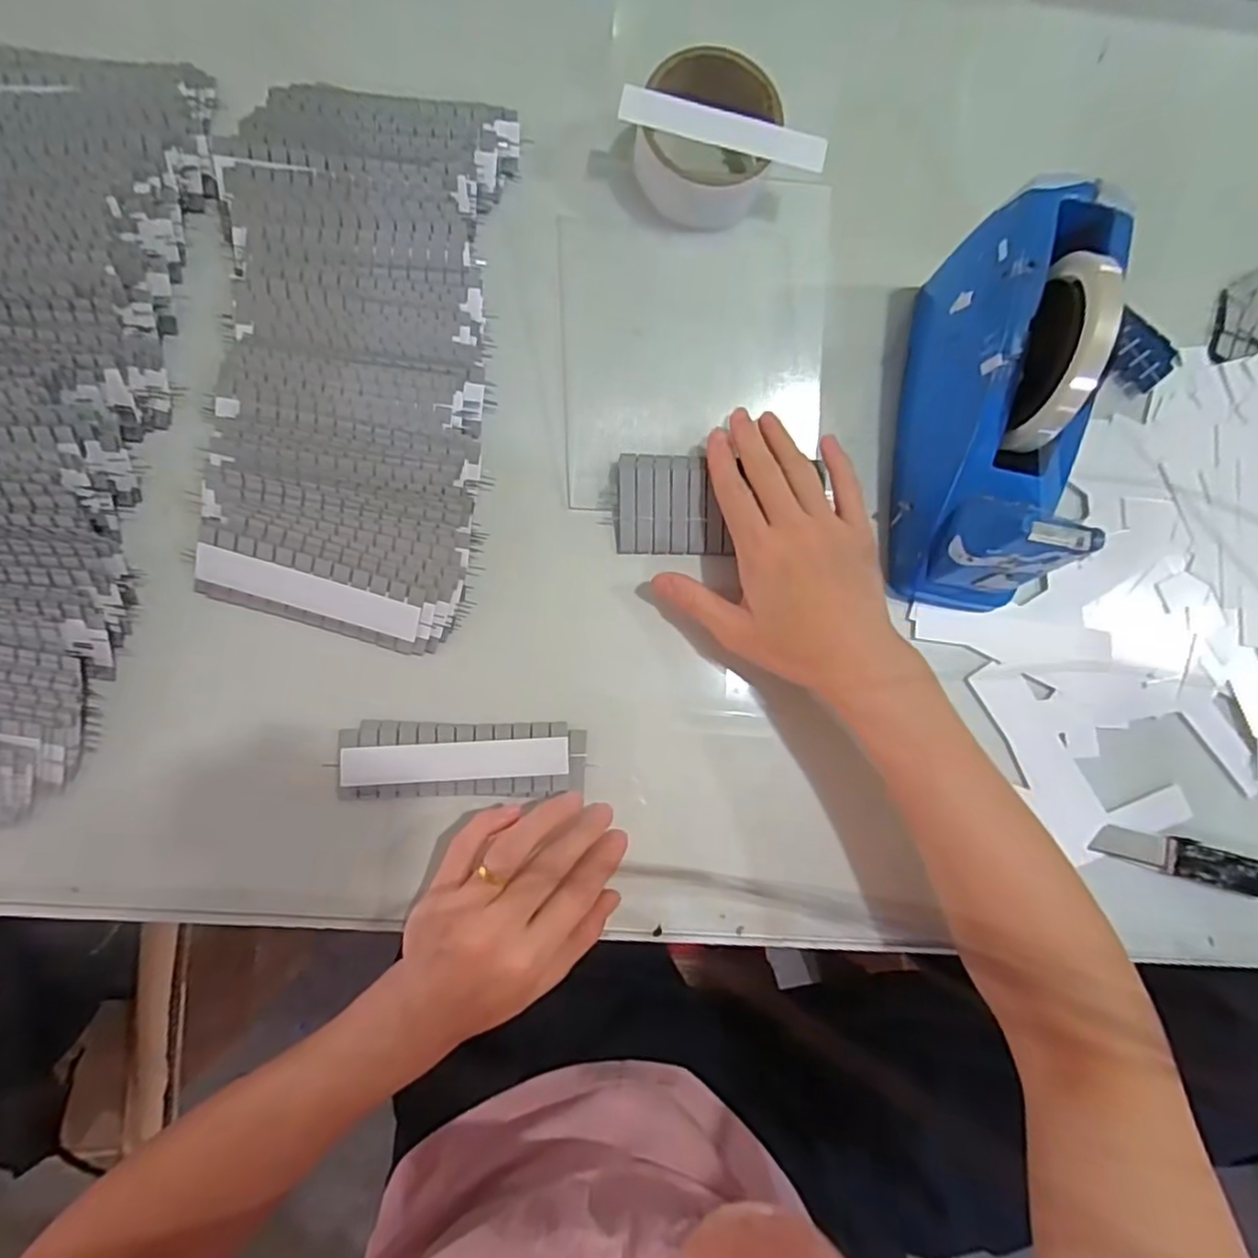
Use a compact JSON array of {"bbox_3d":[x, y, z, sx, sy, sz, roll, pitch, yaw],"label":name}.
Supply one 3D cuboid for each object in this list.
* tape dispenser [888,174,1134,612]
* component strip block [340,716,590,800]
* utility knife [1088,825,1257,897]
[{"bbox_3d":[0.210,-0.122,0.363,0.069,0.116,0.206,8,82,-4],"label":"tape dispenser"},{"bbox_3d":[-0.093,0.073,0.367,0.135,0.009,0.041,1,83,-5],"label":"component strip block"},{"bbox_3d":[0.340,0.140,0.394,0.119,0.012,0.022,16,82,-3],"label":"utility knife"}]

